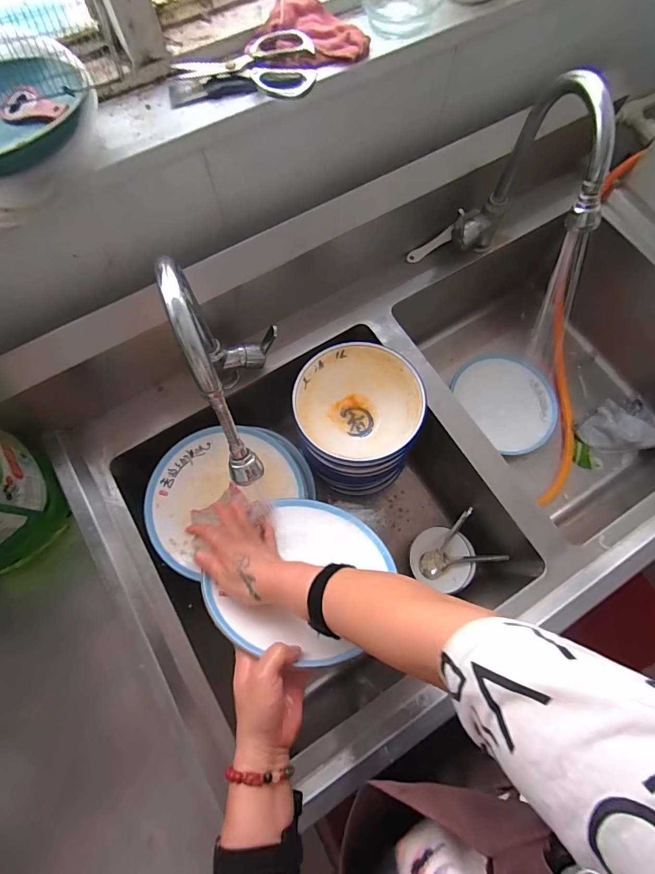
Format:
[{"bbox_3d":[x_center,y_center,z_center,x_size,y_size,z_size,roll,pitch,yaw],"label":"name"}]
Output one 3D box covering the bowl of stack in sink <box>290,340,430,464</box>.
[{"bbox_3d":[0.047,-0.050,0.667,0.196,0.088,0.191,0,72,-1],"label":"bowl of stack in sink"}]

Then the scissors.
[{"bbox_3d":[-0.095,-0.474,0.509,0.180,0.030,0.092,18,72,5],"label":"scissors"}]

